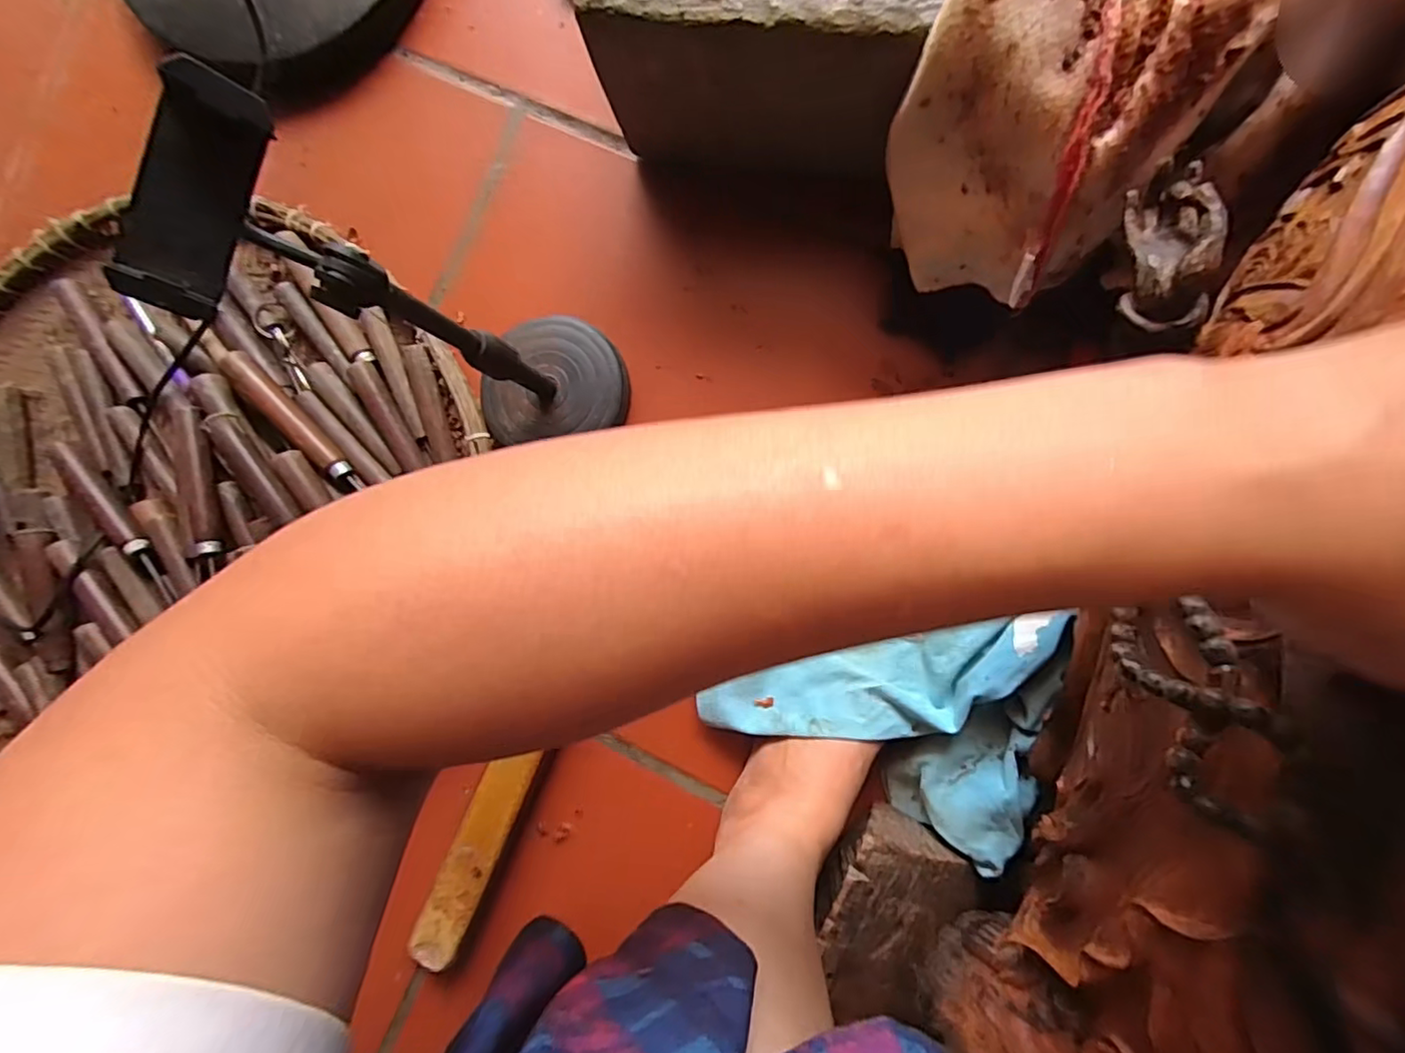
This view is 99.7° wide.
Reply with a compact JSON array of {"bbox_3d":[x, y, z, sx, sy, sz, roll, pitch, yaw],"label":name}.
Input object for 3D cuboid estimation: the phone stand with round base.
[{"bbox_3d":[-0.121,-0.100,0.314,0.100,0.271,0.101,25,93,6],"label":"phone stand with round base"}]

